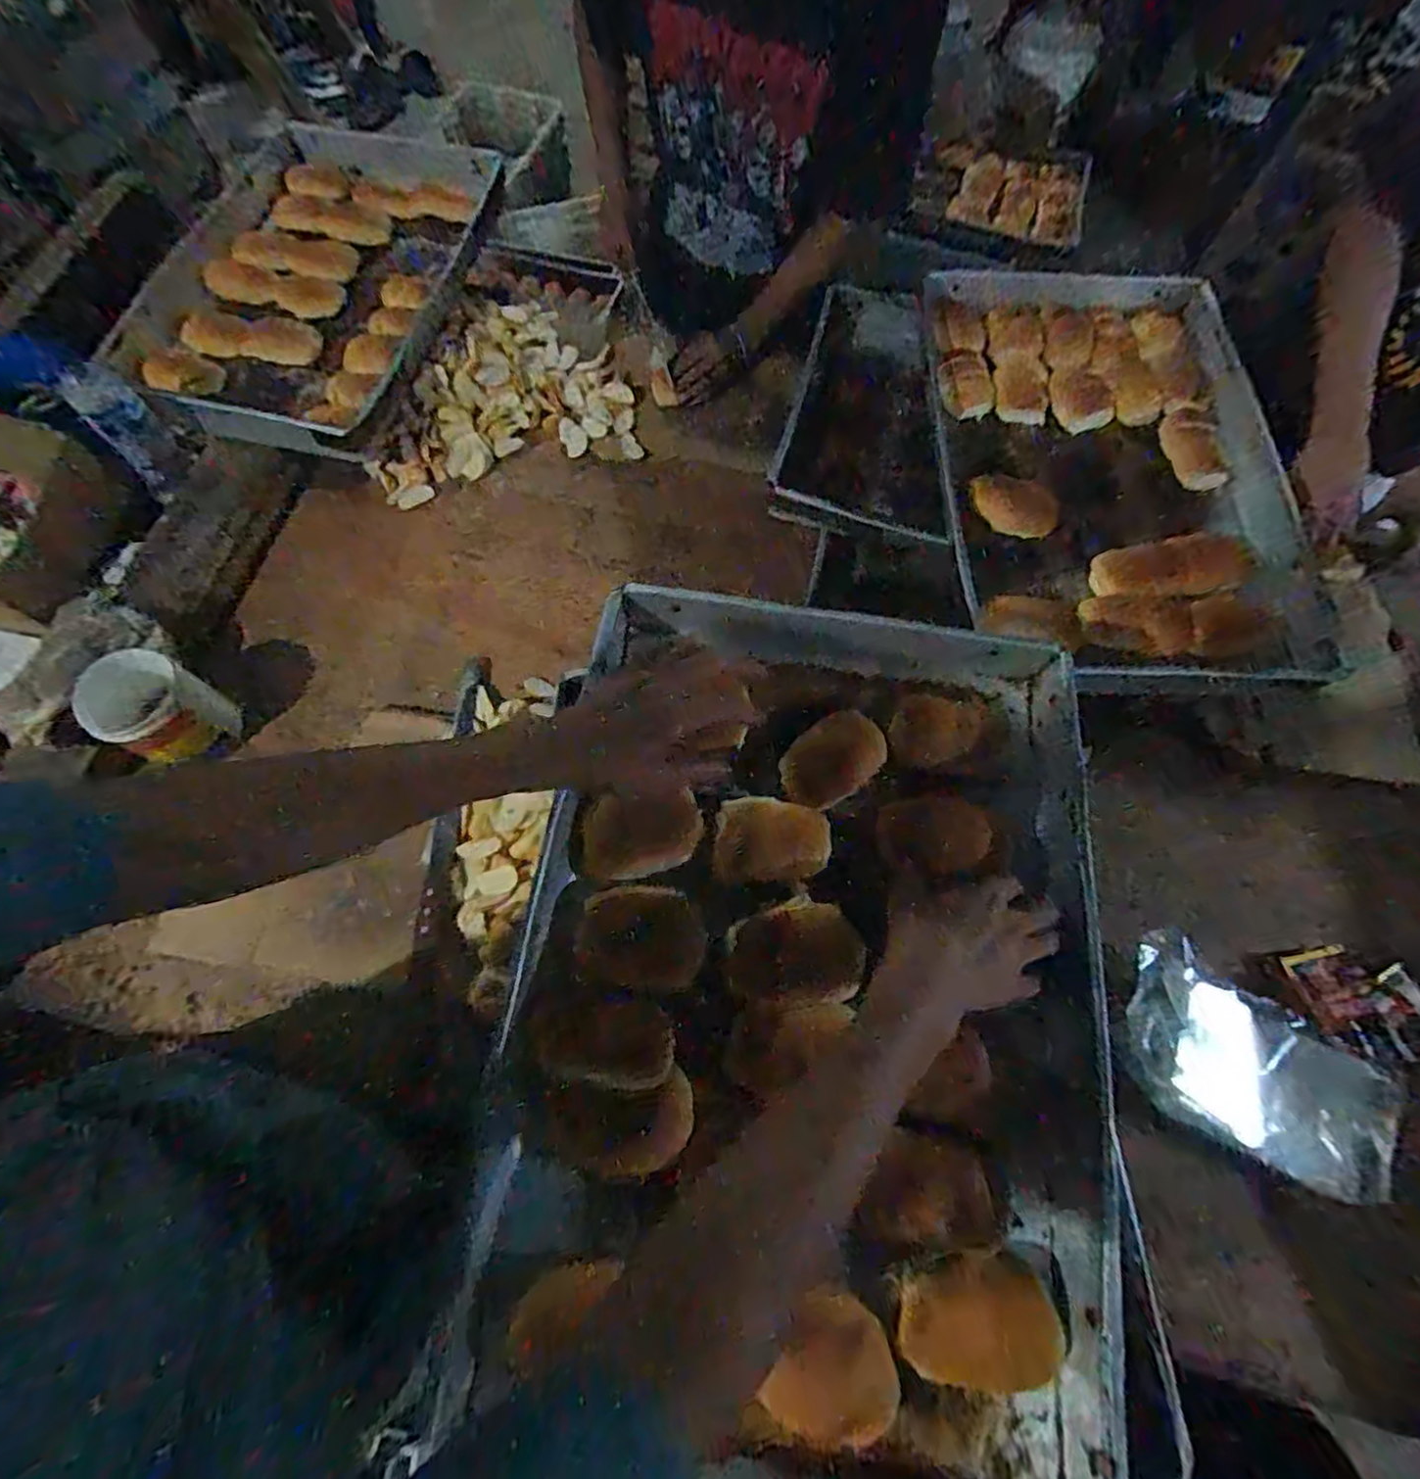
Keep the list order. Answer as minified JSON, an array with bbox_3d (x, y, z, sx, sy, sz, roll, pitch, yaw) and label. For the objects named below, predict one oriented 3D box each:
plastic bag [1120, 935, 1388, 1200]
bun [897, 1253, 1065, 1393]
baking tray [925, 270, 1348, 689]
[{"bbox_3d":[0.543,0.328,0.684,0.263,0.035,0.160,32,72,11],"label":"plastic bag"},{"bbox_3d":[0.169,0.373,0.433,0.094,0.035,0.062,-11,69,-5],"label":"bun"},{"bbox_3d":[0.503,-0.343,0.848,0.411,0.072,0.622,-1,69,-1],"label":"baking tray"}]

